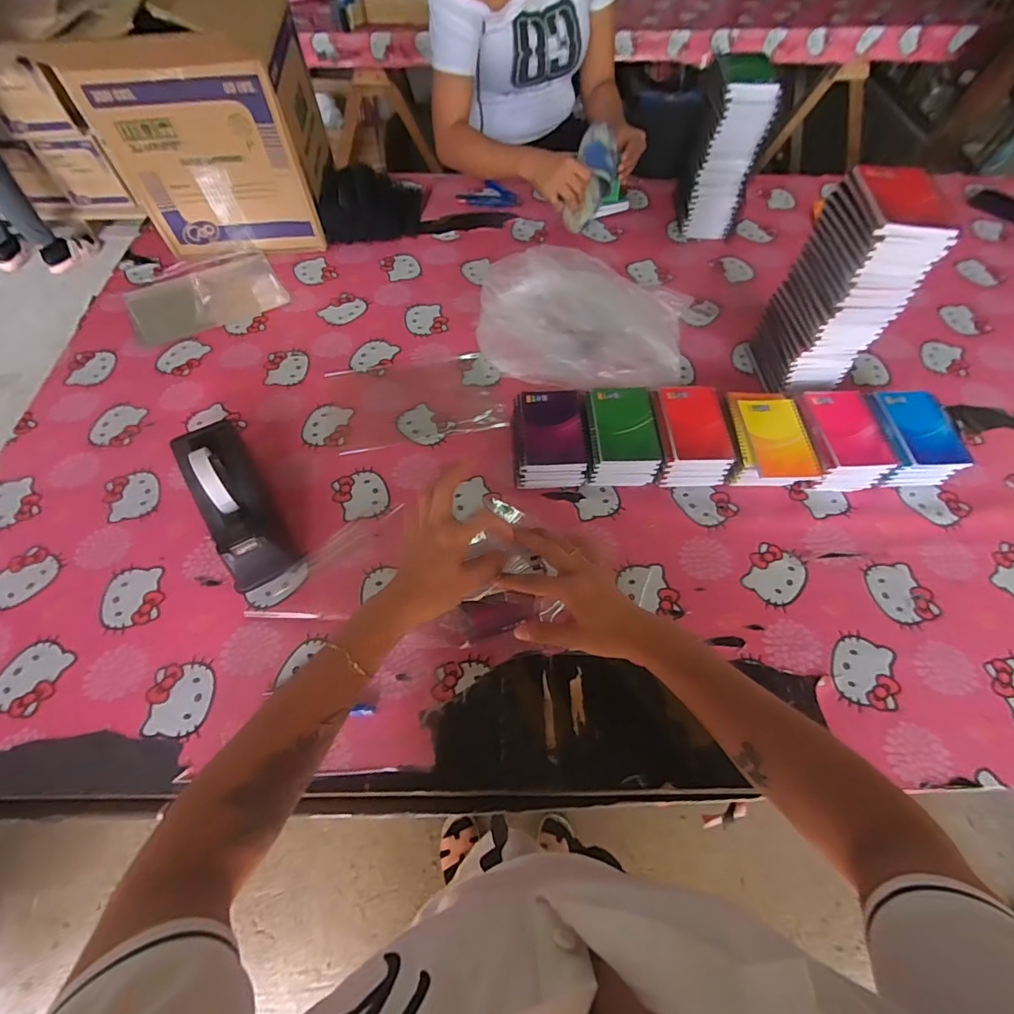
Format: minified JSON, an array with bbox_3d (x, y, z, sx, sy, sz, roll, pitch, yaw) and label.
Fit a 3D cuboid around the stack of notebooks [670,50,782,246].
[{"bbox_3d":[0.400,-0.675,0.944,0.100,0.261,0.182,4,59,2],"label":"stack of notebooks"}]

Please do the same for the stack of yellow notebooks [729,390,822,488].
[{"bbox_3d":[0.362,-0.089,0.705,0.102,0.063,0.145,-1,59,-1],"label":"stack of yellow notebooks"}]

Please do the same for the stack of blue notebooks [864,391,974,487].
[{"bbox_3d":[0.565,-0.094,0.712,0.102,0.063,0.134,-4,59,-2],"label":"stack of blue notebooks"}]

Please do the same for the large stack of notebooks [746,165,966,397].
[{"bbox_3d":[0.453,-0.284,0.699,0.097,0.285,0.129,-1,59,0],"label":"large stack of notebooks"}]

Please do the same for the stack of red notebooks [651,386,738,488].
[{"bbox_3d":[0.256,-0.101,0.711,0.096,0.062,0.143,-2,59,-1],"label":"stack of red notebooks"}]

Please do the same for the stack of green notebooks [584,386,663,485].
[{"bbox_3d":[0.159,-0.102,0.709,0.093,0.068,0.131,-1,59,0],"label":"stack of green notebooks"}]

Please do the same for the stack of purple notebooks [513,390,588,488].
[{"bbox_3d":[0.057,-0.092,0.706,0.093,0.060,0.135,-4,59,-2],"label":"stack of purple notebooks"}]

